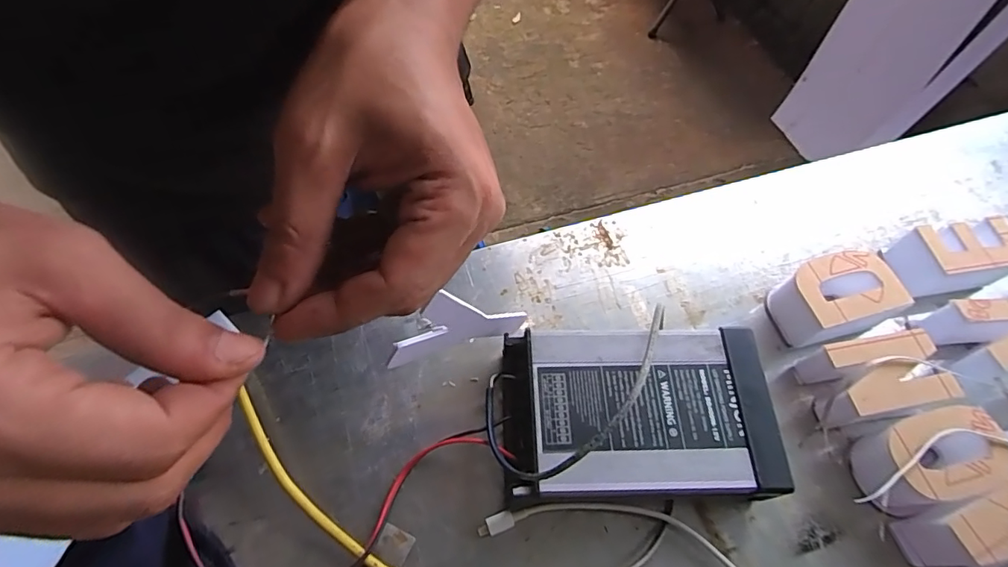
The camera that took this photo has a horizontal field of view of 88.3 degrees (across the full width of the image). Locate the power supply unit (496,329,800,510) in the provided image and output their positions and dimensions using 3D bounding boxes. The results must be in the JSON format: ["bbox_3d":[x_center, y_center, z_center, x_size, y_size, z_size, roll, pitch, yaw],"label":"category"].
[{"bbox_3d":[0.090,0.092,0.366,0.187,0.054,0.111,-1,61,-2],"label":"power supply unit"}]

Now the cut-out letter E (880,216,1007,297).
[{"bbox_3d":[0.383,-0.023,0.447,0.089,0.055,0.056,-5,61,-4],"label":"cut-out letter E"}]

